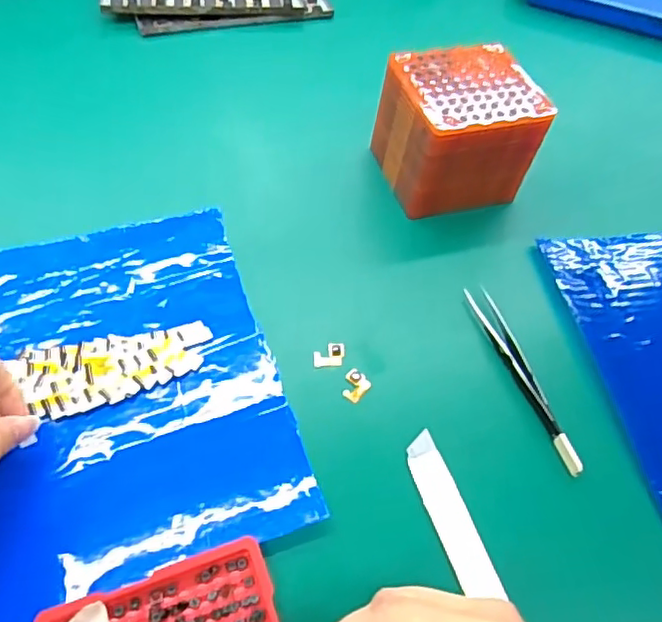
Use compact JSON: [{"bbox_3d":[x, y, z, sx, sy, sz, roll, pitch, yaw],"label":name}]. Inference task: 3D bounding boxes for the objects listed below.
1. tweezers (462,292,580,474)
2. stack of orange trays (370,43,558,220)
[{"bbox_3d":[0.114,0.036,0.359,0.015,0.009,0.127,-13,57,-13],"label":"tweezers"},{"bbox_3d":[0.088,-0.126,0.431,0.094,0.078,0.087,-14,57,-14],"label":"stack of orange trays"}]

